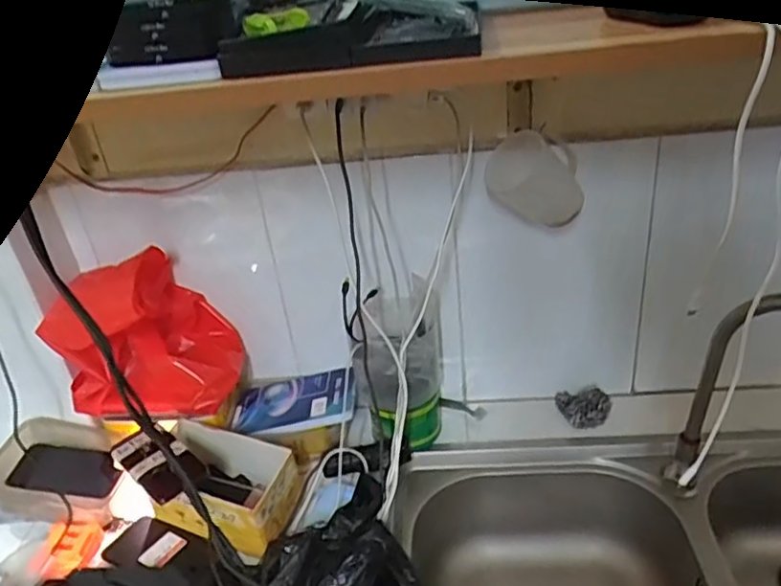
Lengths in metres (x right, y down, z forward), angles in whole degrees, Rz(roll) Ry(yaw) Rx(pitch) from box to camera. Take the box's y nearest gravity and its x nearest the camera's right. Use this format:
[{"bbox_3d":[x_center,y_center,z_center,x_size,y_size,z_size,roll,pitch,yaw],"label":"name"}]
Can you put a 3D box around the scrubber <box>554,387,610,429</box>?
[{"bbox_3d":[0.275,0.158,0.908,0.061,0.054,0.066,-5,30,3],"label":"scrubber"}]

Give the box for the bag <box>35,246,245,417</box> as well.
[{"bbox_3d":[-0.323,0.049,0.840,0.204,0.214,0.114,-5,30,3],"label":"bag"}]

